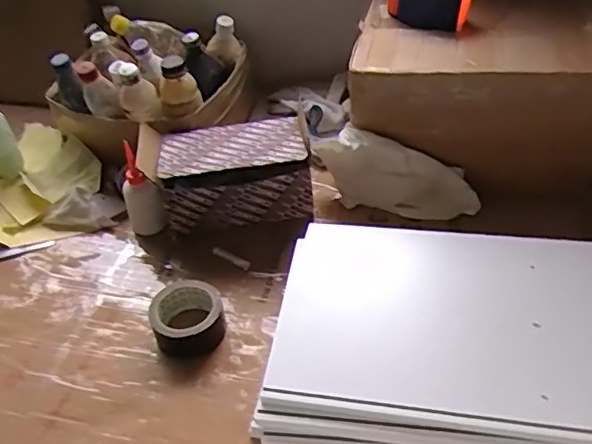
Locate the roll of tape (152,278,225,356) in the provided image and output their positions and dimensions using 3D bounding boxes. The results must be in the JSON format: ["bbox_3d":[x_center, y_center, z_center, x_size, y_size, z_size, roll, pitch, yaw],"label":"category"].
[{"bbox_3d":[-0.142,0.122,0.777,0.090,0.053,0.093,-3,42,3],"label":"roll of tape"}]

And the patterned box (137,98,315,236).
[{"bbox_3d":[-0.099,-0.071,0.903,0.242,0.141,0.126,-14,43,-9],"label":"patterned box"}]

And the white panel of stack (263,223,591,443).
[{"bbox_3d":[0.277,0.116,0.684,0.580,0.025,0.264,4,50,13],"label":"white panel of stack"}]

